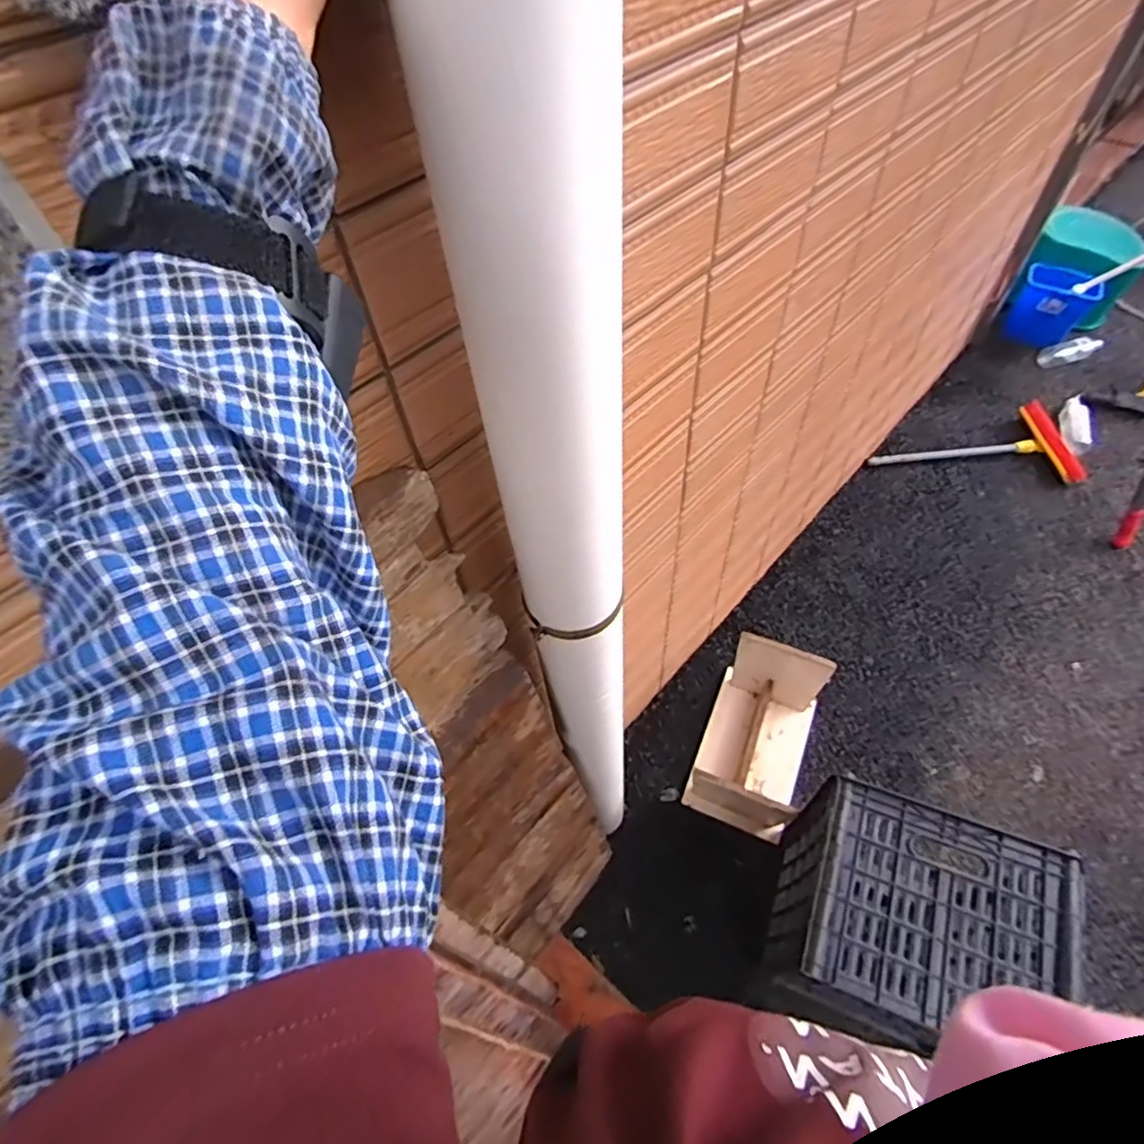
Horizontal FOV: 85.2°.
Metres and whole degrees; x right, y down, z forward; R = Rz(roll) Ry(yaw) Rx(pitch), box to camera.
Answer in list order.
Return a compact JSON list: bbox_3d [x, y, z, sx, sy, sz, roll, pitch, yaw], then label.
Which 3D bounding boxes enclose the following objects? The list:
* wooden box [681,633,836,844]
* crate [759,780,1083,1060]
[{"bbox_3d":[0.400,0.345,1.313,0.217,0.221,0.331,17,58,15],"label":"wooden box"},{"bbox_3d":[0.505,0.580,1.004,0.329,0.435,0.285,19,59,17],"label":"crate"}]

